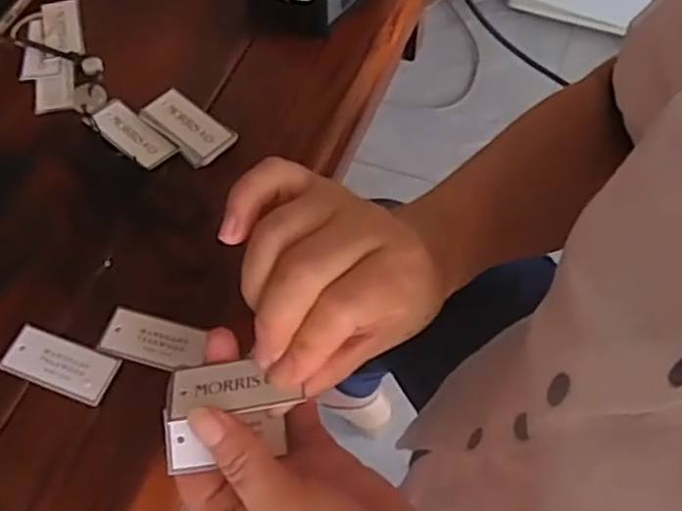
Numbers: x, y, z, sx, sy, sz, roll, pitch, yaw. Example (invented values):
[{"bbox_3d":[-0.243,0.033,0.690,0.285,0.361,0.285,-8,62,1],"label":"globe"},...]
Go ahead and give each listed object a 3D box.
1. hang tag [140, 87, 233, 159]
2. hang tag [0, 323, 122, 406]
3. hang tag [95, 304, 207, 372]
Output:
[{"bbox_3d":[-0.091,-0.081,0.439,0.054,0.007,0.027,38,66,20],"label":"hang tag"},{"bbox_3d":[-0.143,0.055,0.371,0.057,0.004,0.027,19,61,10],"label":"hang tag"},{"bbox_3d":[-0.097,0.044,0.379,0.056,0.004,0.026,12,60,12],"label":"hang tag"}]

